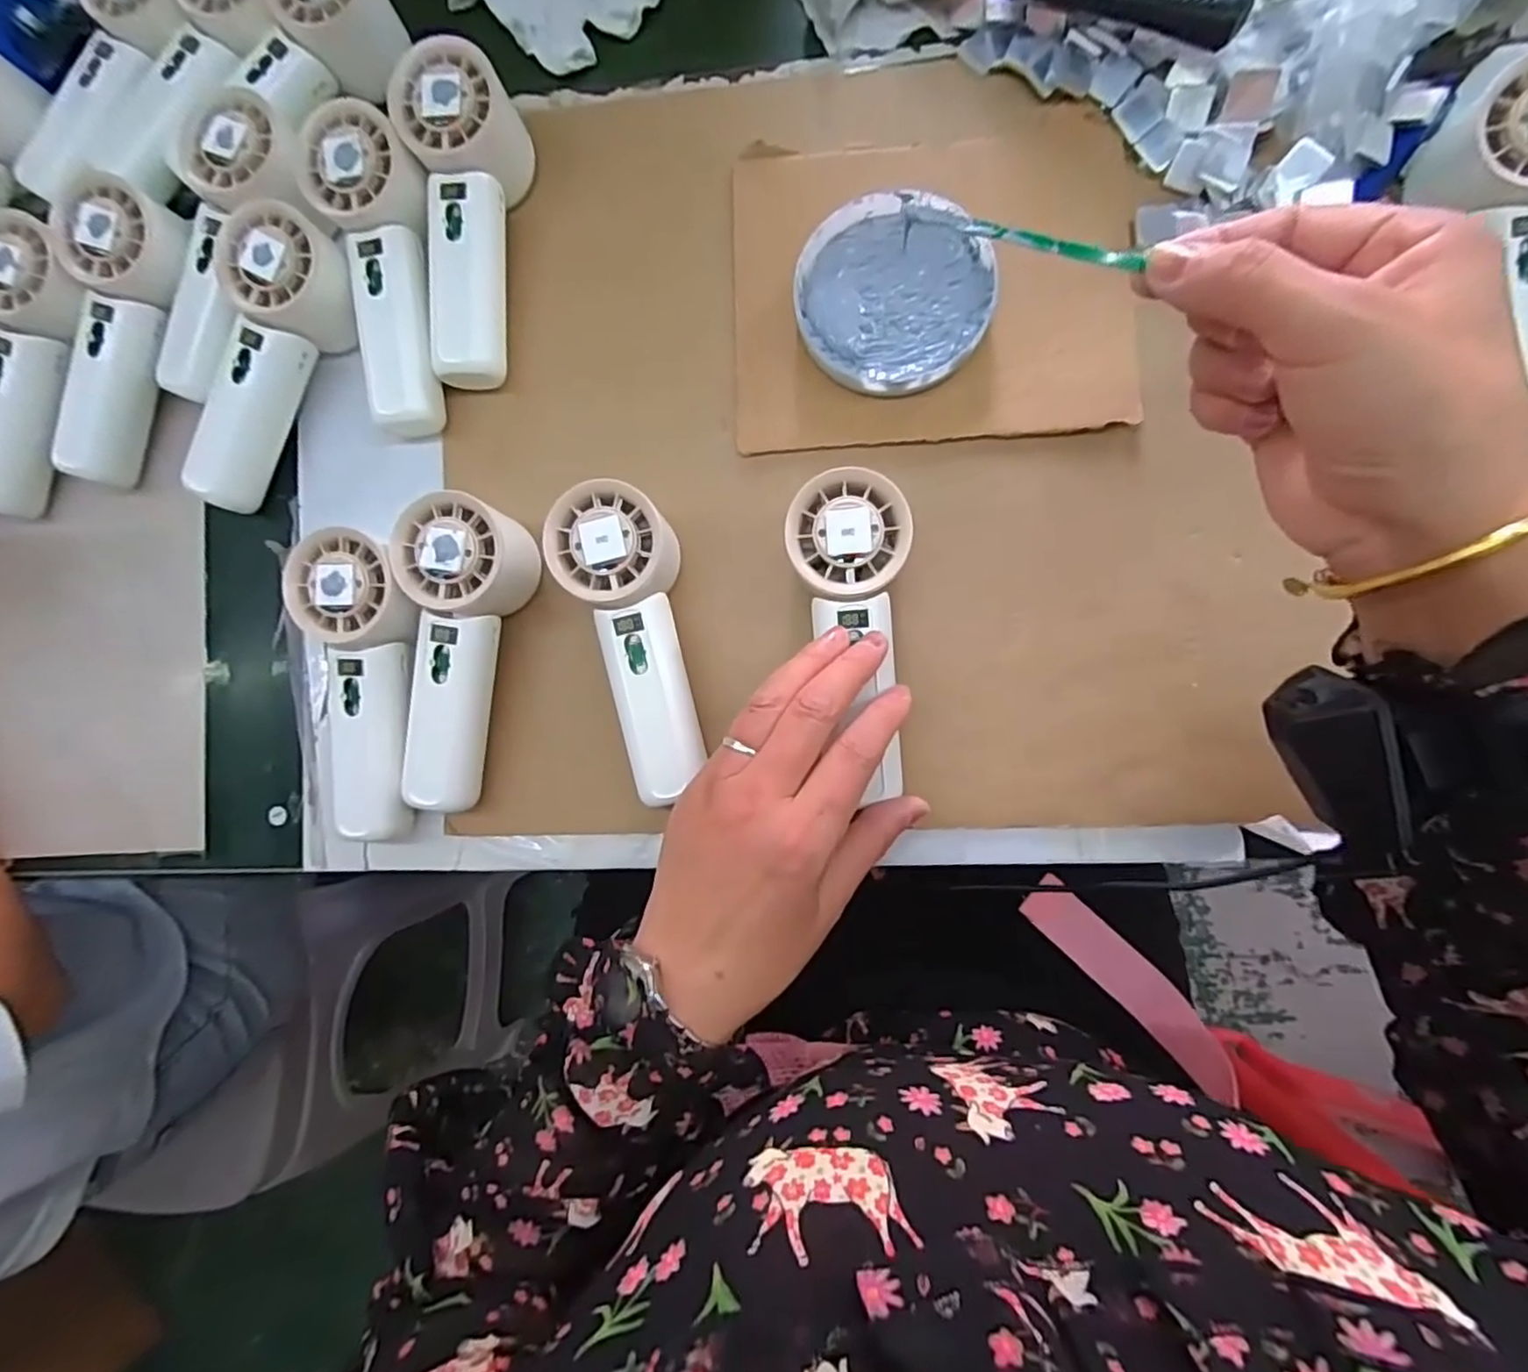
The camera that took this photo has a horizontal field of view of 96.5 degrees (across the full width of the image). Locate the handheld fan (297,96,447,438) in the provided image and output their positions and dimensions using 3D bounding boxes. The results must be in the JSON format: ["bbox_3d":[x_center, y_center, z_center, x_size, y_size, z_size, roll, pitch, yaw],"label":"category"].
[{"bbox_3d":[-0.198,-0.220,0.365,0.059,0.042,0.160,-13,87,6],"label":"handheld fan"}]

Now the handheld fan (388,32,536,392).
[{"bbox_3d":[-0.156,-0.245,0.362,0.055,0.047,0.158,-2,88,6],"label":"handheld fan"}]

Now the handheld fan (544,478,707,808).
[{"bbox_3d":[-0.066,-0.020,0.347,0.052,0.052,0.152,-9,84,4],"label":"handheld fan"}]

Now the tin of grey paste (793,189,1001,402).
[{"bbox_3d":[0.069,-0.202,0.354,0.099,0.013,0.099,0,85,5],"label":"tin of grey paste"}]

